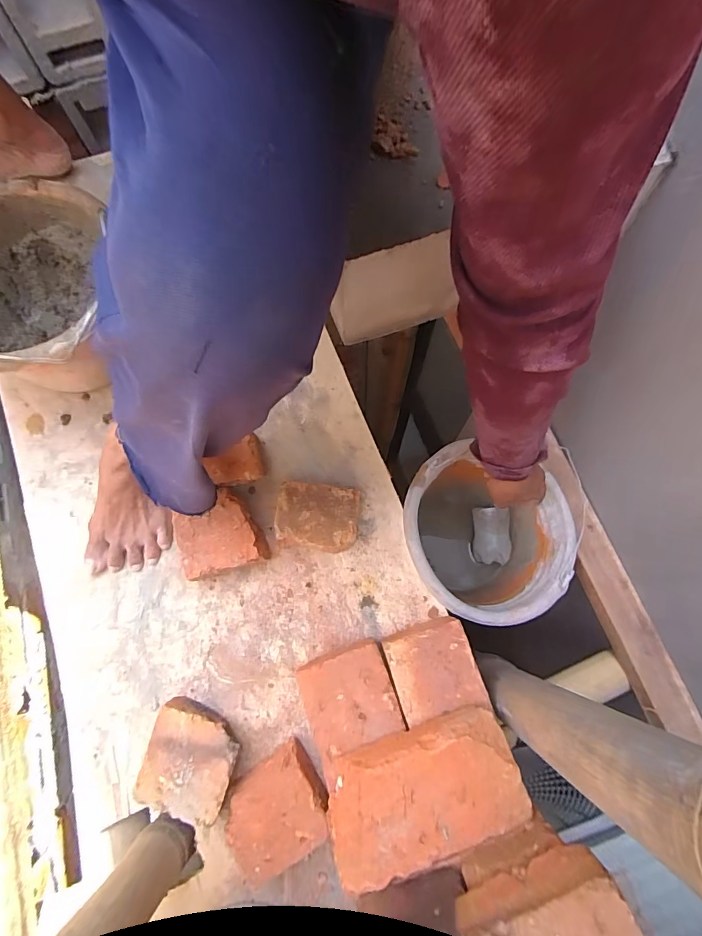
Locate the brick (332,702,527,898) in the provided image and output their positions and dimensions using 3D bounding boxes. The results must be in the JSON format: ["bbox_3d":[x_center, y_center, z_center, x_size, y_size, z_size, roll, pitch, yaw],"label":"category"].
[{"bbox_3d":[0.071,0.321,0.425,0.187,0.051,0.102,-16,74,-6],"label":"brick"}]

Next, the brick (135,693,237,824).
[{"bbox_3d":[-0.176,0.321,0.469,0.099,0.048,0.104,12,73,3],"label":"brick"}]

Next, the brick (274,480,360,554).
[{"bbox_3d":[-0.042,0.065,0.542,0.098,0.057,0.079,5,73,1],"label":"brick"}]

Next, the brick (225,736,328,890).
[{"bbox_3d":[-0.079,0.373,0.459,0.104,0.055,0.098,-36,77,-11],"label":"brick"}]

